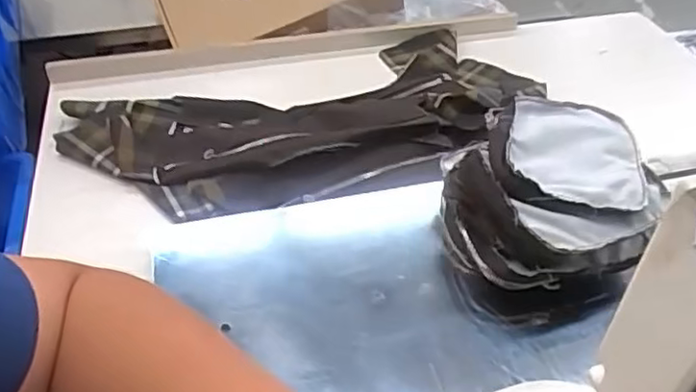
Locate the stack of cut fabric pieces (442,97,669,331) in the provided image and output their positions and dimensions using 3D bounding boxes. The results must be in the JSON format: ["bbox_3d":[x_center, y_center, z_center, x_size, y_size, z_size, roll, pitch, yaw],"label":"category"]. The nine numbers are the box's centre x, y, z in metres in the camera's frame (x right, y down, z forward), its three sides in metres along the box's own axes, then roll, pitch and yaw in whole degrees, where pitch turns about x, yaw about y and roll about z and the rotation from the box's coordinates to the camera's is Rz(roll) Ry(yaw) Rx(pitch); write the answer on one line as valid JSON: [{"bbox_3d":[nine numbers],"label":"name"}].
[{"bbox_3d":[0.160,0.004,0.542,0.150,0.097,0.185,-2,42,-4],"label":"stack of cut fabric pieces"}]

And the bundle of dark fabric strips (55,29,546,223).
[{"bbox_3d":[-0.028,-0.084,0.702,0.519,0.045,0.267,-16,45,-18],"label":"bundle of dark fabric strips"}]

